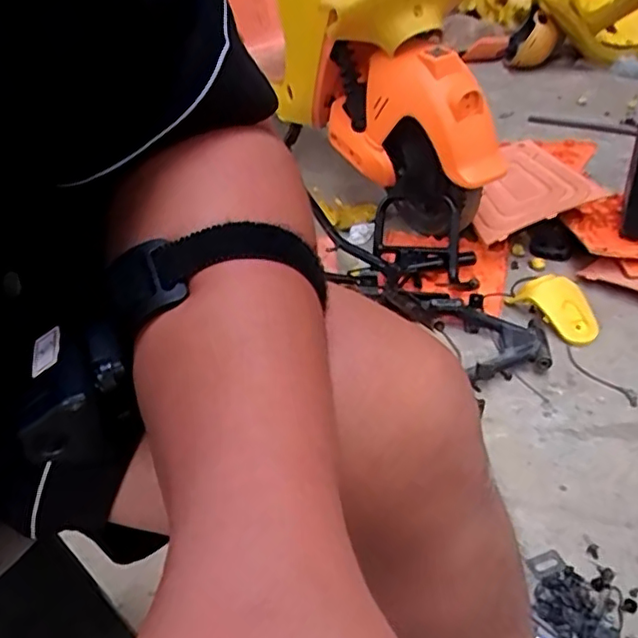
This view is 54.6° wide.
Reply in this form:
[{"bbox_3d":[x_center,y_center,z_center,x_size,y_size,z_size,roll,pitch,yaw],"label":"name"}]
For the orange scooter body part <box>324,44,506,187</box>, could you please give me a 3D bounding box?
[{"bbox_3d":[0.176,-0.371,1.157,0.112,0.223,0.417,-24,40,-23],"label":"orange scooter body part"}]

